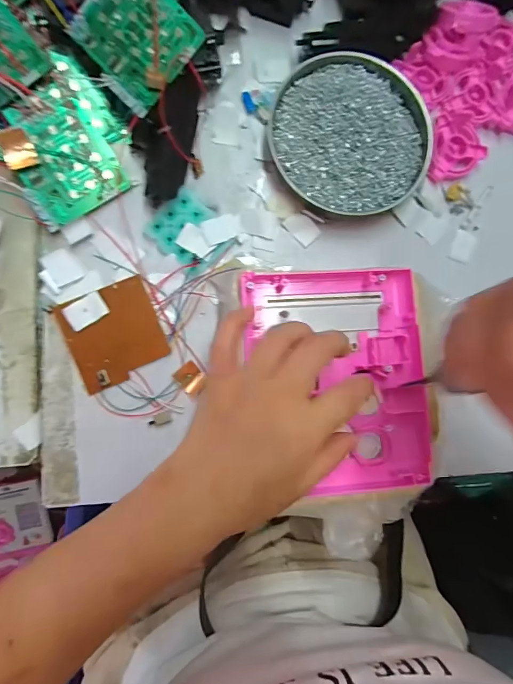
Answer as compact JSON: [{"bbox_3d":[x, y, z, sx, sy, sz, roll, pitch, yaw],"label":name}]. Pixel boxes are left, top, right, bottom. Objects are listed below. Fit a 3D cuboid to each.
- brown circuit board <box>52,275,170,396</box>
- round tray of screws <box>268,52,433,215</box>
[{"bbox_3d":[-0.112,-0.006,0.308,0.073,0.007,0.072,-23,89,-7],"label":"brown circuit board"},{"bbox_3d":[0.079,-0.177,0.329,0.133,0.022,0.129,0,87,-6],"label":"round tray of screws"}]

